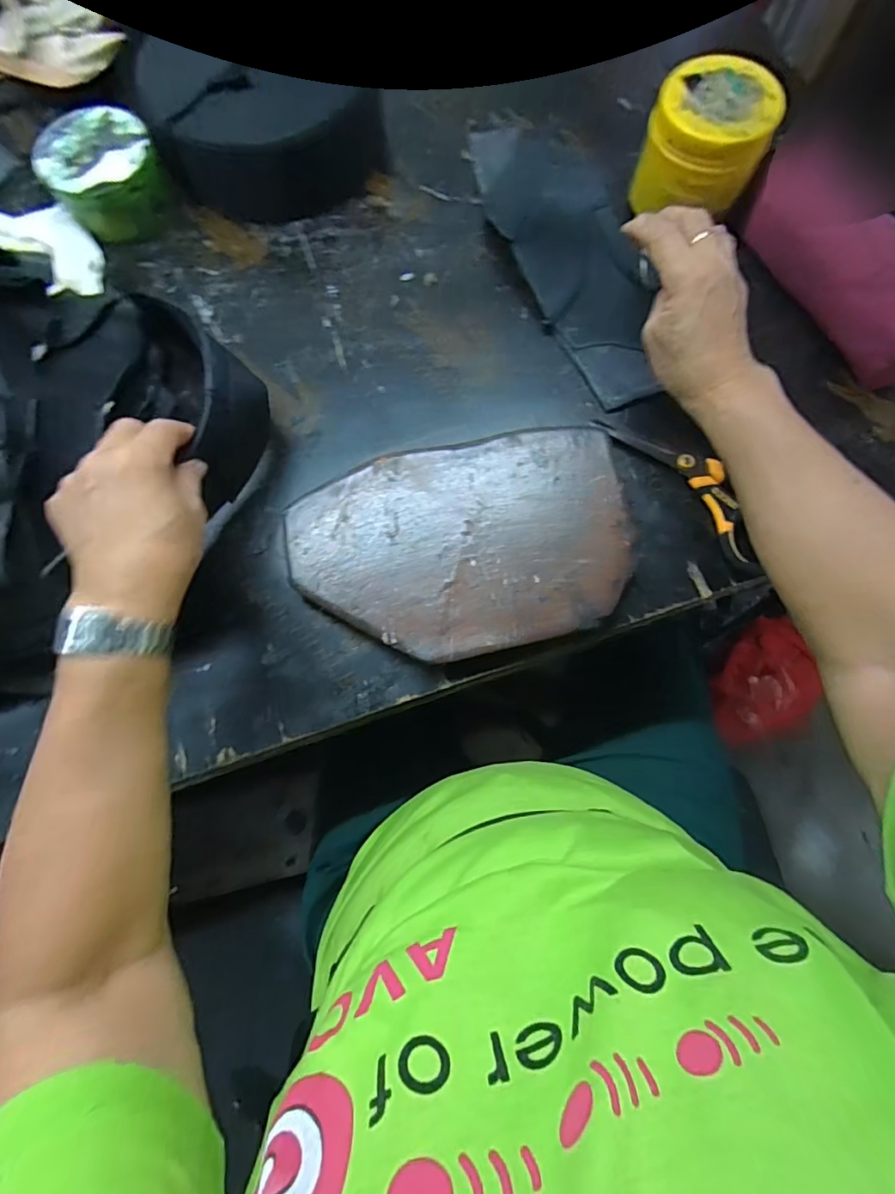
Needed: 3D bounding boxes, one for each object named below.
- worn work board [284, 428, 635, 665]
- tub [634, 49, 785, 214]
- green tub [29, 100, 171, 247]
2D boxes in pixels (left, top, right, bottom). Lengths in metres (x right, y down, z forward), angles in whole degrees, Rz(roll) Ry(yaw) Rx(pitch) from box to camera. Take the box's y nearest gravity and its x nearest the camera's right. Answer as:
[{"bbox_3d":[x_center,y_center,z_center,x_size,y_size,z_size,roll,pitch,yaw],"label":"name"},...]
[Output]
[{"bbox_3d":[0.012,-0.039,0.400,0.261,0.022,0.167,-10,77,-2],"label":"worn work board"},{"bbox_3d":[0.221,-0.389,0.438,0.097,0.081,0.084,25,78,6],"label":"tub"},{"bbox_3d":[-0.322,-0.404,0.480,0.098,0.059,0.092,0,76,0],"label":"green tub"}]

